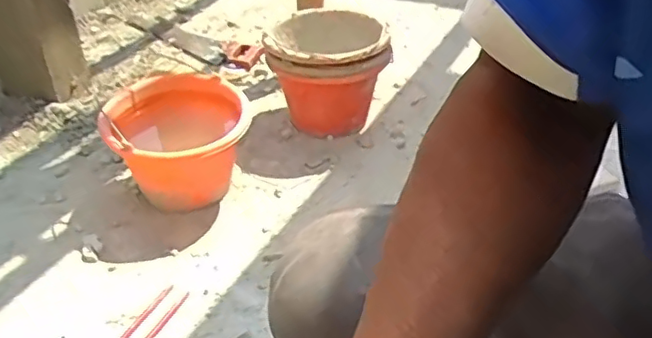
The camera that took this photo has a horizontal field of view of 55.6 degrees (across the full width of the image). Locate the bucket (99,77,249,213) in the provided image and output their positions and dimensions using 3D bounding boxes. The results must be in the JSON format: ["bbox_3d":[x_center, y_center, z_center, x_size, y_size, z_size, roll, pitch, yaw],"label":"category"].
[{"bbox_3d":[-0.249,-0.047,1.082,0.232,0.174,0.257,-14,35,-14],"label":"bucket"}]

